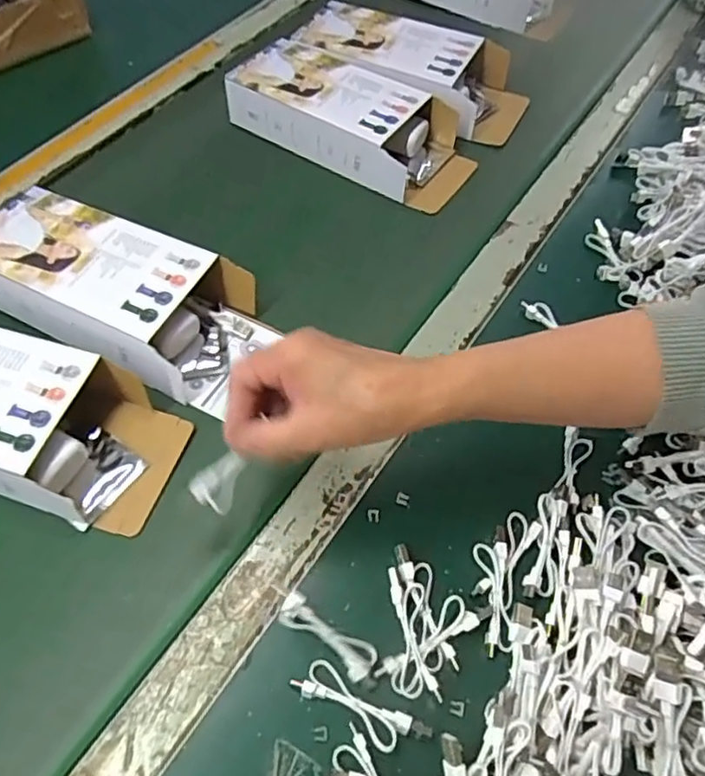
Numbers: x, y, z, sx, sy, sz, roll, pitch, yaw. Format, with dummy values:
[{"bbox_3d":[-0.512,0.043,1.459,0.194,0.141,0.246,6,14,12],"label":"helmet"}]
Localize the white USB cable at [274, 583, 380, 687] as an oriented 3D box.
[{"bbox_3d":[-0.016,0.144,0.367,0.078,0.008,0.021,38,64,3],"label":"white USB cable"}]

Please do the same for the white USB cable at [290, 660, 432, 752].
[{"bbox_3d":[0.004,0.181,0.351,0.078,0.010,0.022,26,59,18],"label":"white USB cable"}]

